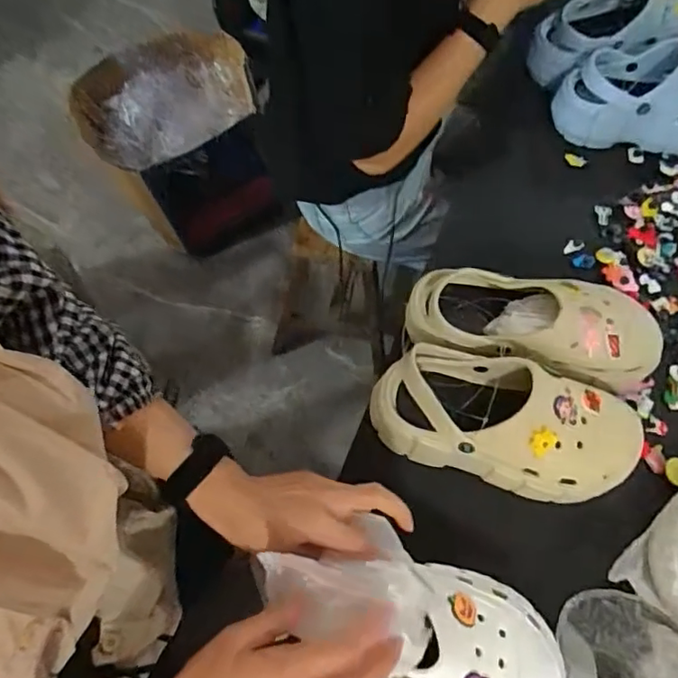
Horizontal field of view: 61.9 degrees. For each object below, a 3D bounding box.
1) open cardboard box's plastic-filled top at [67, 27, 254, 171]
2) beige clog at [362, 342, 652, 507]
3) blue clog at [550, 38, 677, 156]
[{"bbox_3d":[-0.411,-0.570,1.304,0.392,0.094,0.361,-22,70,-12],"label":"open cardboard box's plastic-filled top"},{"bbox_3d":[0.166,0.085,0.571,0.255,0.105,0.109,18,67,5],"label":"beige clog"},{"bbox_3d":[0.424,-0.321,0.766,0.247,0.119,0.105,5,67,-1],"label":"blue clog"}]

